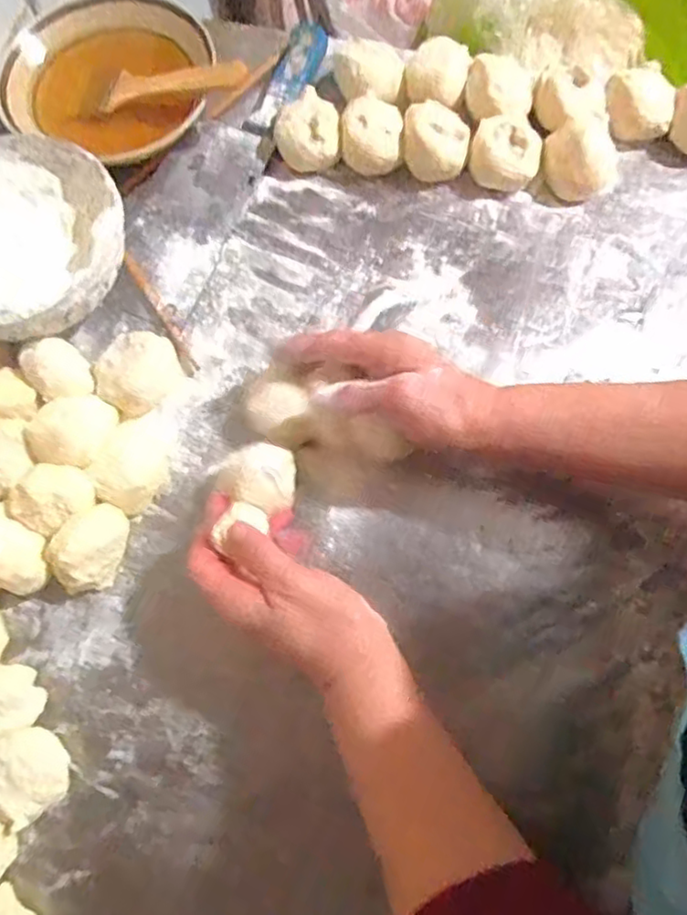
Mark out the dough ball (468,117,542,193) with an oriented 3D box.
[{"bbox_3d":[0.125,-0.234,0.500,0.052,0.032,0.045,15,75,4],"label":"dough ball"}]

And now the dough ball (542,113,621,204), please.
[{"bbox_3d":[0.181,-0.228,0.494,0.056,0.033,0.053,0,75,0],"label":"dough ball"}]

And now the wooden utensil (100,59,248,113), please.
[{"bbox_3d":[-0.130,-0.289,0.497,0.121,0.010,0.033,3,74,18],"label":"wooden utensil"}]

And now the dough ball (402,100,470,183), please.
[{"bbox_3d":[0.071,-0.244,0.505,0.050,0.036,0.048,0,75,0],"label":"dough ball"}]

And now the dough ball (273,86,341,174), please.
[{"bbox_3d":[-0.026,-0.252,0.509,0.046,0.033,0.051,-32,77,-8],"label":"dough ball"}]

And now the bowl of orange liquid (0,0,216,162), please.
[{"bbox_3d":[-0.181,-0.294,0.511,0.147,0.062,0.158,0,75,0],"label":"bowl of orange liquid"}]

